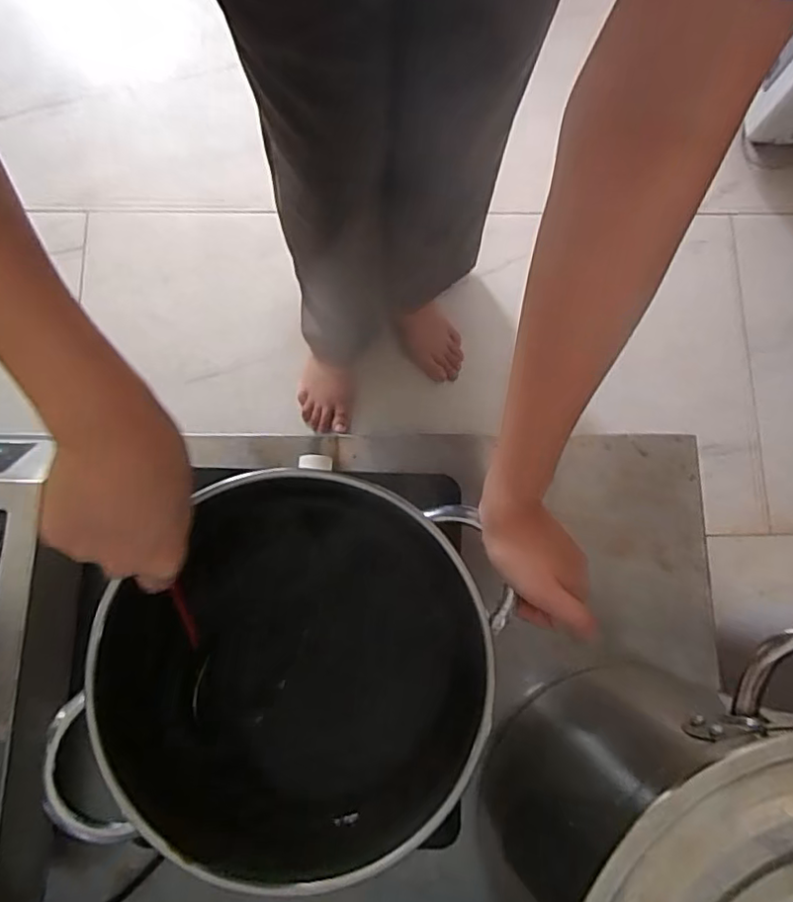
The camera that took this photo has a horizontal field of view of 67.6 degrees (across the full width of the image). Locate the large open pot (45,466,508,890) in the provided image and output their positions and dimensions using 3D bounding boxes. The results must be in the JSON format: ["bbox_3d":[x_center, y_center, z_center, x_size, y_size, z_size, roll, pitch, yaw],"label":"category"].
[{"bbox_3d":[-0.074,0.160,0.460,0.278,0.133,0.283,0,80,-1],"label":"large open pot"}]

